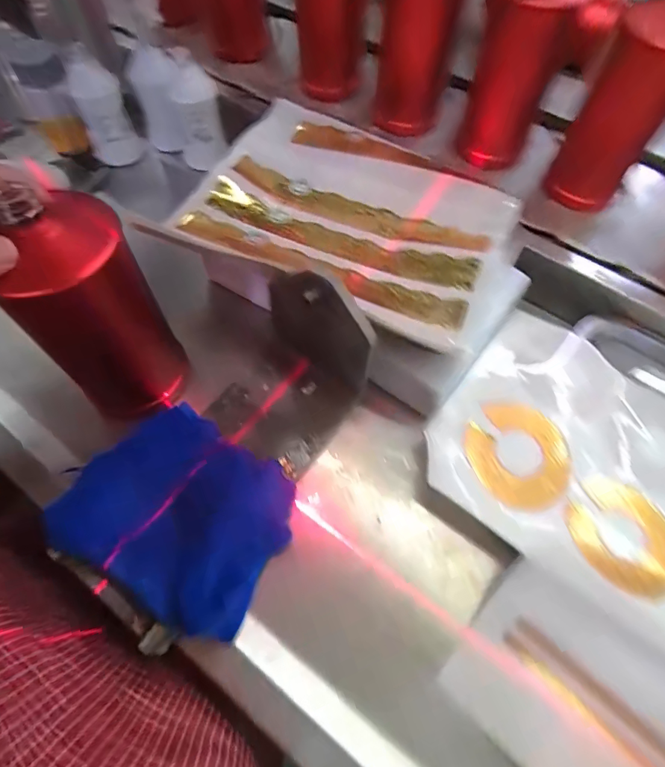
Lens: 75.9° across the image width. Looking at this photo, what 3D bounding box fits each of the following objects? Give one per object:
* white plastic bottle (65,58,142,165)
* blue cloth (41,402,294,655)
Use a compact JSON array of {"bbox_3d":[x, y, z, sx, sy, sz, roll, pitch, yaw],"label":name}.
[{"bbox_3d":[-0.270,-0.315,0.507,0.054,0.097,0.052,-29,67,-14],"label":"white plastic bottle"},{"bbox_3d":[-0.115,0.098,0.316,0.157,0.033,0.141,27,66,13],"label":"blue cloth"}]

